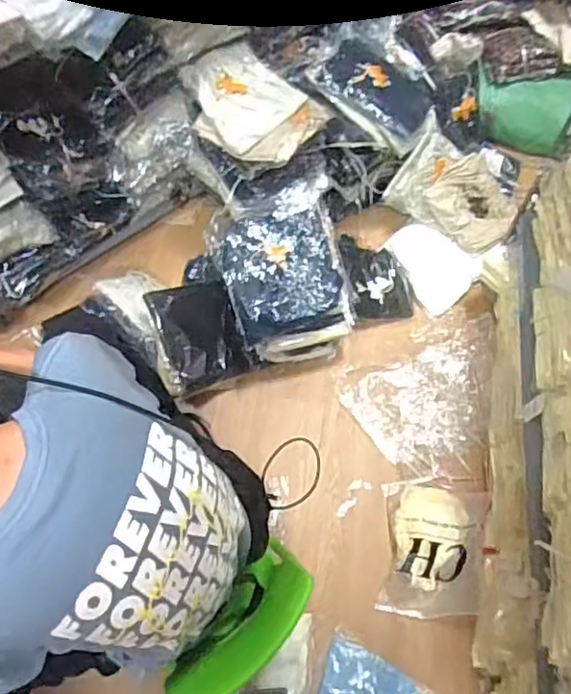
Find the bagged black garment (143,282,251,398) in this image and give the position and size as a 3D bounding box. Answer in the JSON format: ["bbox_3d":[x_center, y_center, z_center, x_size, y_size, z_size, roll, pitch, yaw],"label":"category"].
[{"bbox_3d":[-0.231,-0.053,1.538,0.206,0.083,0.326,-17,64,-8],"label":"bagged black garment"}]

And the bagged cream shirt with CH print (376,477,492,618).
[{"bbox_3d":[0.342,0.442,1.334,0.237,0.063,0.311,5,63,3],"label":"bagged cream shirt with CH print"}]

